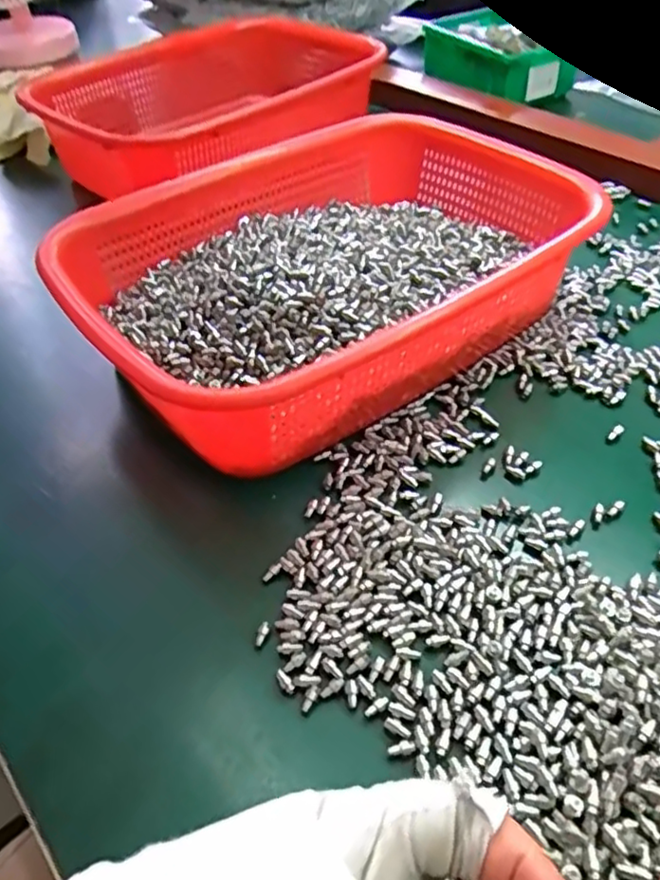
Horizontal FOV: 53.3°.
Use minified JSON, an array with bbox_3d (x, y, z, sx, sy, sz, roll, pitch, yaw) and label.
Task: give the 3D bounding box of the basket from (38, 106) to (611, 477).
[{"bbox_3d":[0.001,-0.102,0.388,0.283,0.073,0.212,-33,52,-23],"label":"basket"}]

